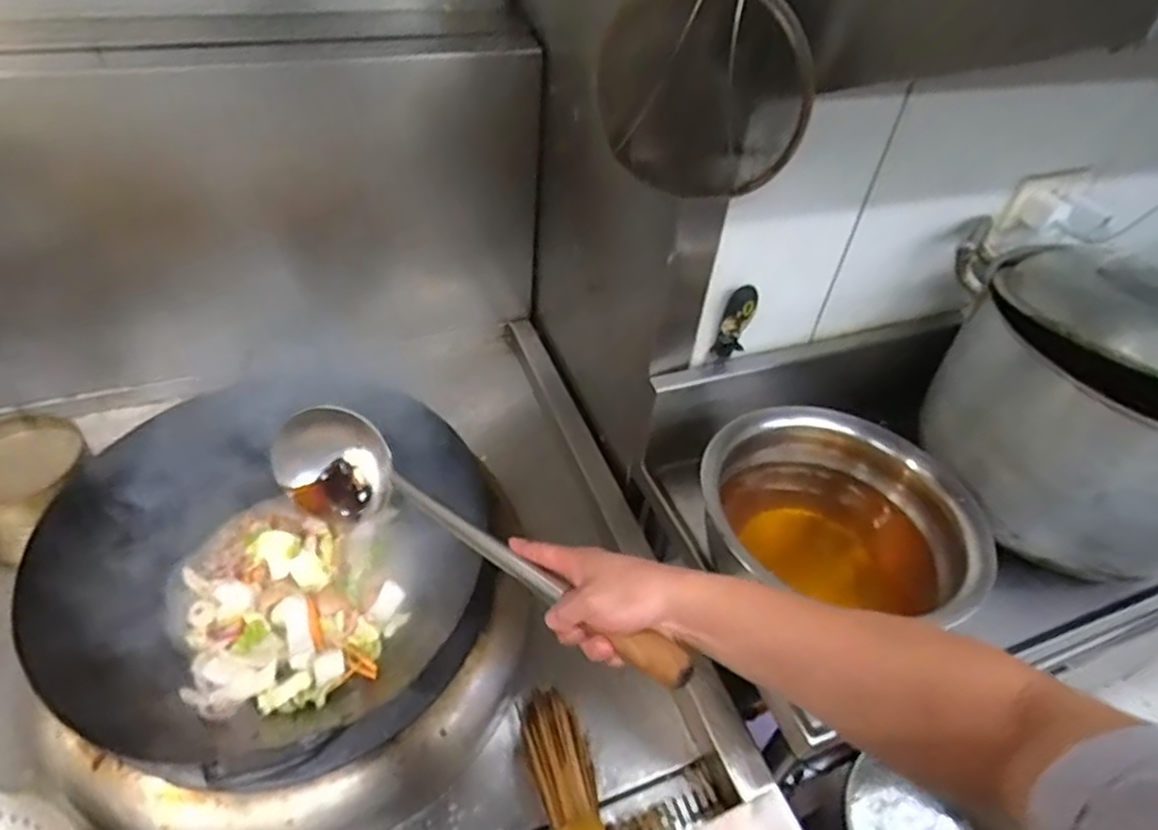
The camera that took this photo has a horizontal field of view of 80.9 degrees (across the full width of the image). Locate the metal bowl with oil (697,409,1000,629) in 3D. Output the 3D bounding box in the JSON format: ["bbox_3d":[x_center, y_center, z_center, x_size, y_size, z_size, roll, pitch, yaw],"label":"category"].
[{"bbox_3d":[0.277,0.127,0.757,0.294,0.164,0.250,13,44,6],"label":"metal bowl with oil"}]

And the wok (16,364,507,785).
[{"bbox_3d":[-0.327,0.153,0.733,0.399,0.134,0.407,4,44,-4],"label":"wok"}]

